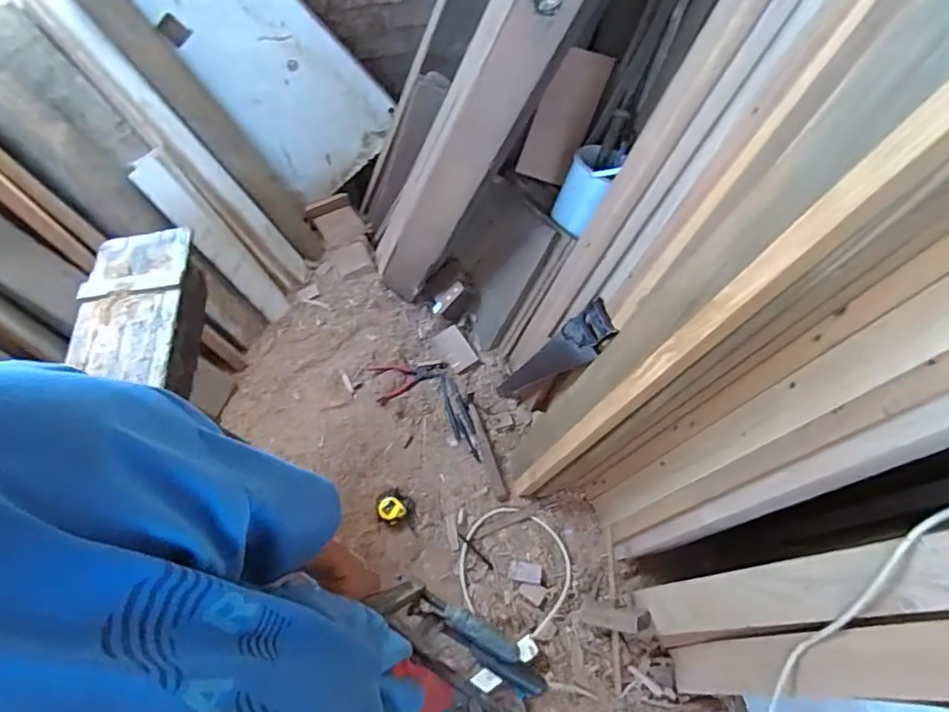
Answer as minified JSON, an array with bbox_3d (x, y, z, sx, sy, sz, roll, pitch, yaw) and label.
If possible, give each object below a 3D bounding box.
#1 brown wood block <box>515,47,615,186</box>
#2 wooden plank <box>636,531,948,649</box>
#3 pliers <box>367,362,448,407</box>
[{"bbox_3d":[0.236,-0.631,1.475,0.141,0.353,0.032,24,47,-1],"label":"brown wood block"},{"bbox_3d":[0.527,0.387,0.896,0.044,0.736,0.113,1,60,-26],"label":"wooden plank"},{"bbox_3d":[-0.175,0.065,1.516,0.212,0.013,0.112,-12,62,-3],"label":"pliers"}]

